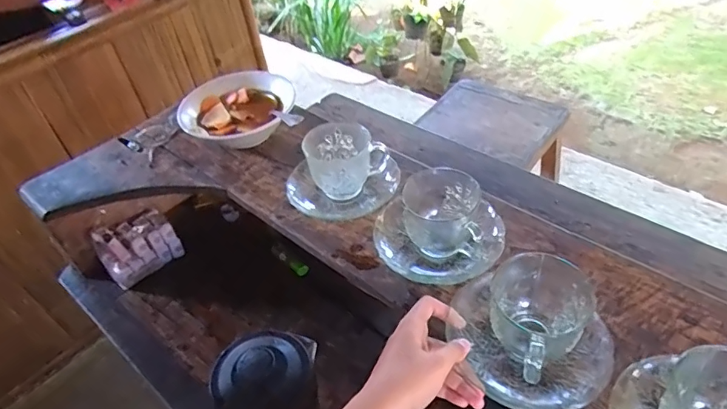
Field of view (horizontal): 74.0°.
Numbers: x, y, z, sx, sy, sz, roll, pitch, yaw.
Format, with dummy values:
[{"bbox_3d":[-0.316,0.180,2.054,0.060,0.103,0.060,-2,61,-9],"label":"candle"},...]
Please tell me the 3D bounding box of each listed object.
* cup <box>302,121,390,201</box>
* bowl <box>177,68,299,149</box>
[{"bbox_3d":[-0.026,-0.056,0.605,0.087,0.073,0.074,-36,50,-27],"label":"cup"},{"bbox_3d":[-0.188,-0.140,0.723,0.157,0.056,0.161,-4,43,4],"label":"bowl"}]

